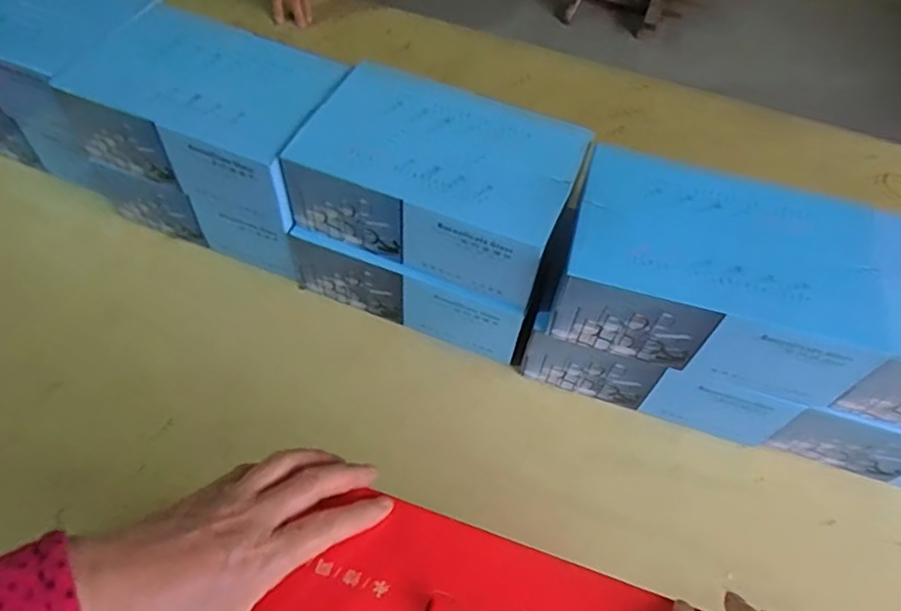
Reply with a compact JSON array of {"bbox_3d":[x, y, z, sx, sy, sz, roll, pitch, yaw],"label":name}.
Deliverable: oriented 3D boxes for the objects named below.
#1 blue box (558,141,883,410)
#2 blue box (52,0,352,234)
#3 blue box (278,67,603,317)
[{"bbox_3d":[0.278,-0.041,0.649,0.299,0.114,0.200,15,56,5],"label":"blue box"},{"bbox_3d":[-0.299,-0.248,0.762,0.308,0.119,0.219,20,56,9],"label":"blue box"},{"bbox_3d":[-0.010,-0.148,0.702,0.303,0.114,0.203,22,57,10],"label":"blue box"}]

